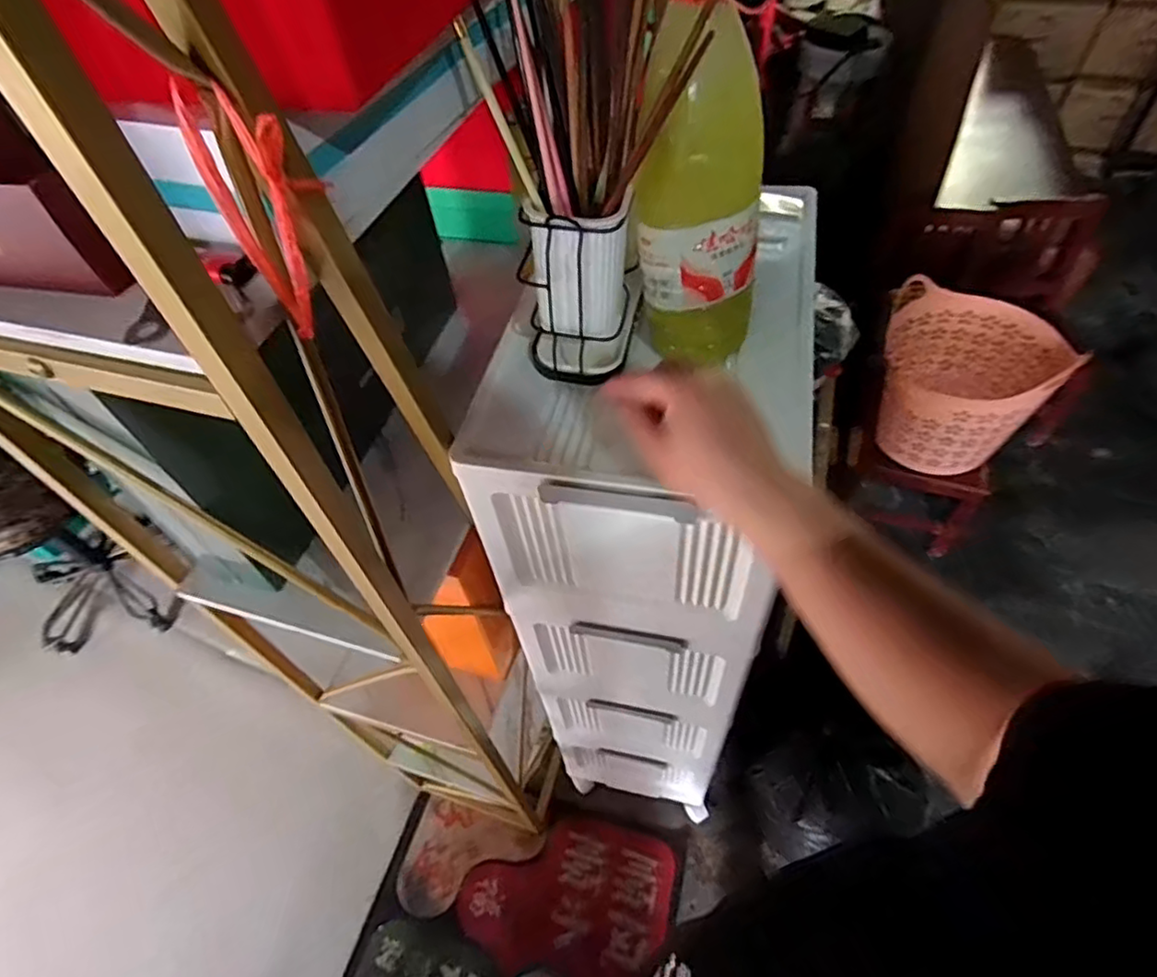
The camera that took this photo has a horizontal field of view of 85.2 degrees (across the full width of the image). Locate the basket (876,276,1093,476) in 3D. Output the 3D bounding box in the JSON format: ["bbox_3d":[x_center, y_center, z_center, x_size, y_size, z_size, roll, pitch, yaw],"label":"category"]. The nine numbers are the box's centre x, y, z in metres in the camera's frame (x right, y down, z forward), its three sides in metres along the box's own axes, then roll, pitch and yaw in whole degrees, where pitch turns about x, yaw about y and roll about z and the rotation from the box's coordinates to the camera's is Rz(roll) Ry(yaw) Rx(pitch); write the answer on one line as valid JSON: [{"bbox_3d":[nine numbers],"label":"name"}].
[{"bbox_3d":[0.844,-0.236,1.408,0.349,0.293,0.317,15,56,16],"label":"basket"}]

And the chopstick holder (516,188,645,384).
[{"bbox_3d":[0.001,-0.171,0.542,0.092,0.154,0.085,-5,53,2],"label":"chopstick holder"}]

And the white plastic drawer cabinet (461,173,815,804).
[{"bbox_3d":[0.107,0.144,0.999,0.289,1.028,0.401,7,54,11],"label":"white plastic drawer cabinet"}]

